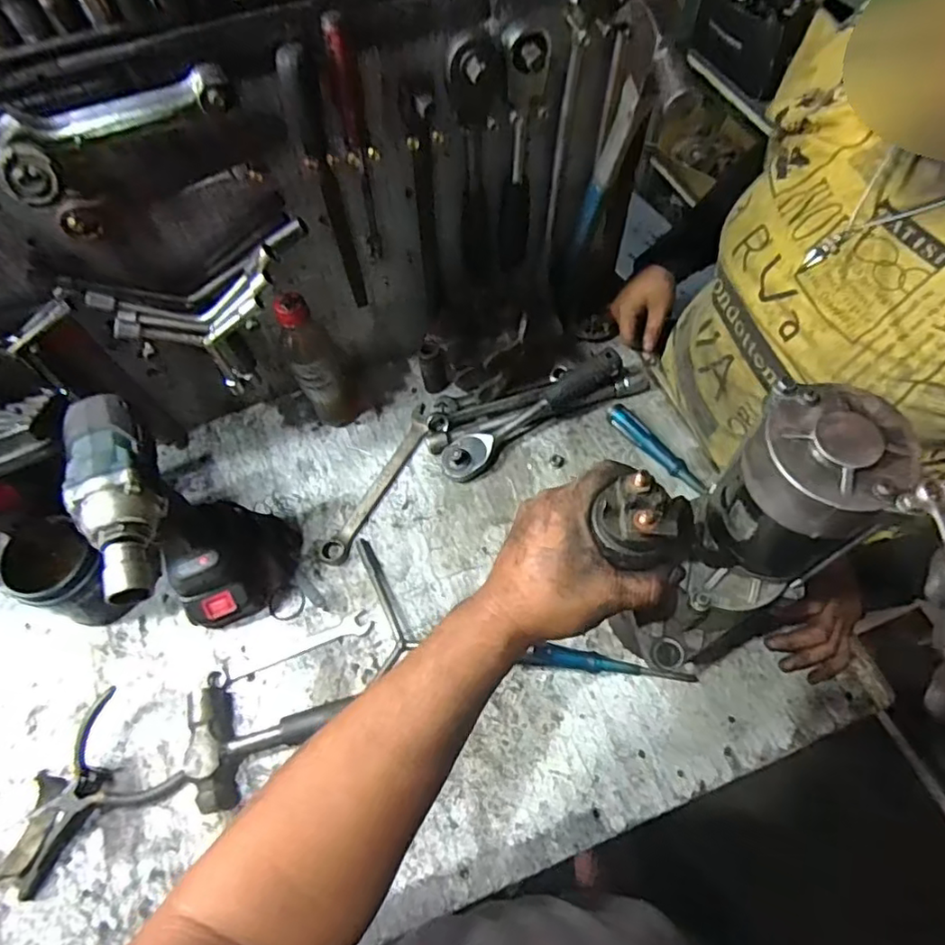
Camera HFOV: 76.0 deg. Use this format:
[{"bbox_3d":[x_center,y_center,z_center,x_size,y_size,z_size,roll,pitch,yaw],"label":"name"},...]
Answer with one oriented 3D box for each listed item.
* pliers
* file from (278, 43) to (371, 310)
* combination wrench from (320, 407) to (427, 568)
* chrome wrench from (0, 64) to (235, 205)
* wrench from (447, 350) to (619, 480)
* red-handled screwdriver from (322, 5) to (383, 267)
[{"bbox_3d":[-0.365,0.297,0.554,0.112,0.039,0.150,39,71,21],"label":"pliers"},{"bbox_3d":[-0.128,-0.247,0.548,0.020,0.253,0.020,-15,62,-5],"label":"file"},{"bbox_3d":[-0.107,0.010,0.708,0.030,0.007,0.221,24,66,15],"label":"combination wrench"},{"bbox_3d":[-0.254,-0.248,0.433,0.168,0.029,0.047,-29,64,-12],"label":"chrome wrench"},{"bbox_3d":[0.069,-0.071,0.716,0.242,0.052,0.046,-33,65,-14],"label":"wrench"},{"bbox_3d":[-0.099,-0.275,0.532,0.019,0.226,0.027,-18,63,-6],"label":"red-handled screwdriver"}]

